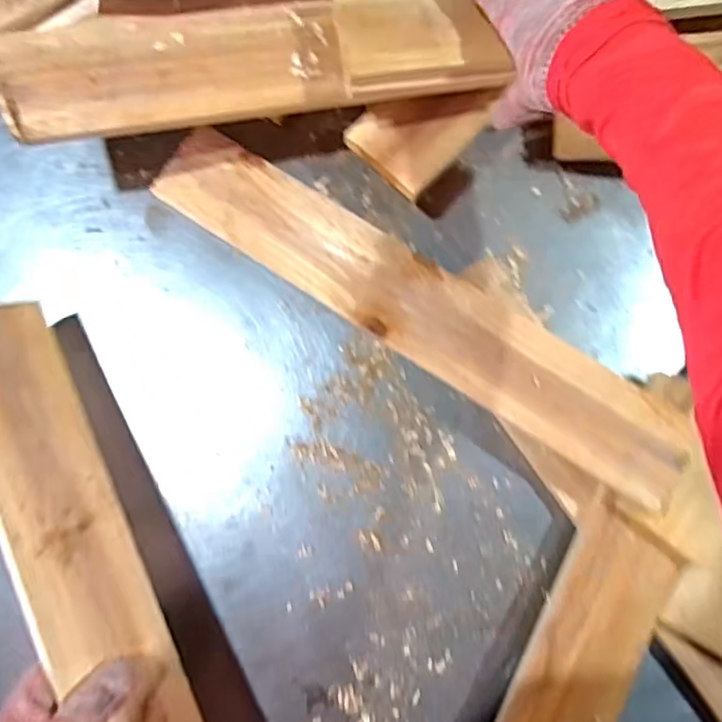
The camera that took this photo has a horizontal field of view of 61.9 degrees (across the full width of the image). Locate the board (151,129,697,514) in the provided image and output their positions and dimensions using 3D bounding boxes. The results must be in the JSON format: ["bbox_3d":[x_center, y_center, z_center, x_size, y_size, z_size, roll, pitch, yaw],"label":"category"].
[{"bbox_3d":[0.041,-0.049,0.503,0.486,0.012,0.081,33,84,9],"label":"board"}]

